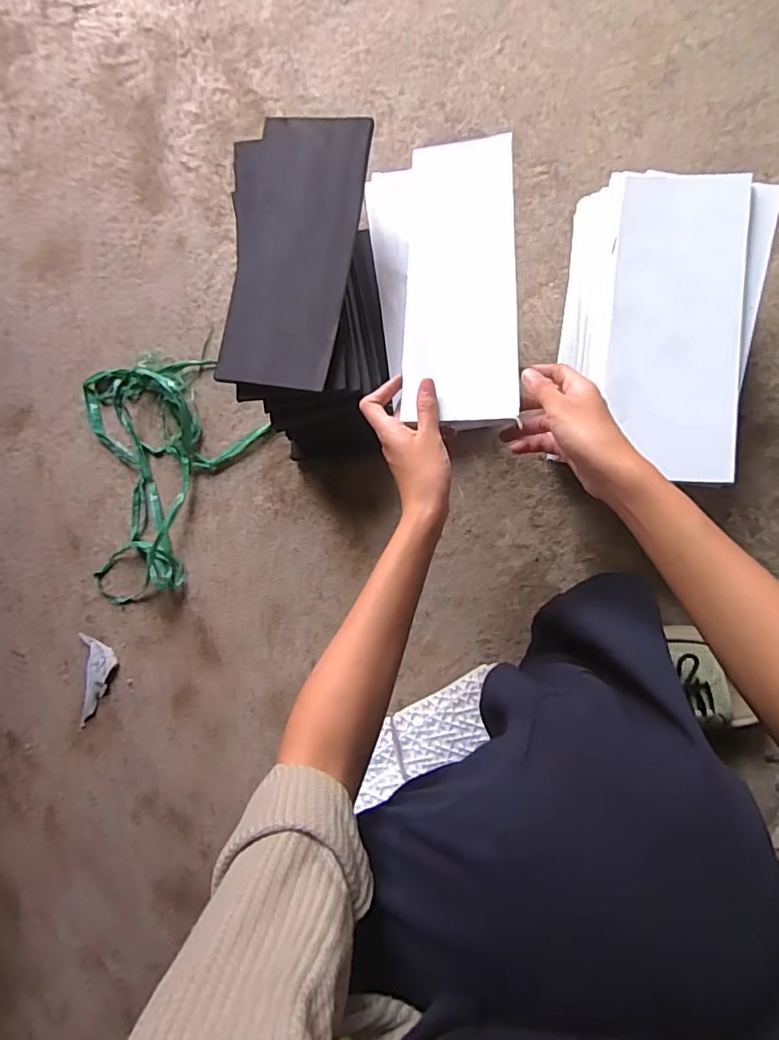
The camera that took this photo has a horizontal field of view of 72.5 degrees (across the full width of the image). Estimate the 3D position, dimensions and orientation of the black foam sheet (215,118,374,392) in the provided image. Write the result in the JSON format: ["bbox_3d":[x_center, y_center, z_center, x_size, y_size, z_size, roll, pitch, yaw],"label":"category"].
[{"bbox_3d":[-0.097,-0.273,0.540,0.116,0.021,0.275,10,86,9],"label":"black foam sheet"}]

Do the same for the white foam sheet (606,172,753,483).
[{"bbox_3d":[0.266,-0.178,0.491,0.114,0.008,0.274,4,90,7],"label":"white foam sheet"}]

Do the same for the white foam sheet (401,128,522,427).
[{"bbox_3d":[0.063,-0.223,0.479,0.098,0.010,0.280,-1,76,8],"label":"white foam sheet"}]

